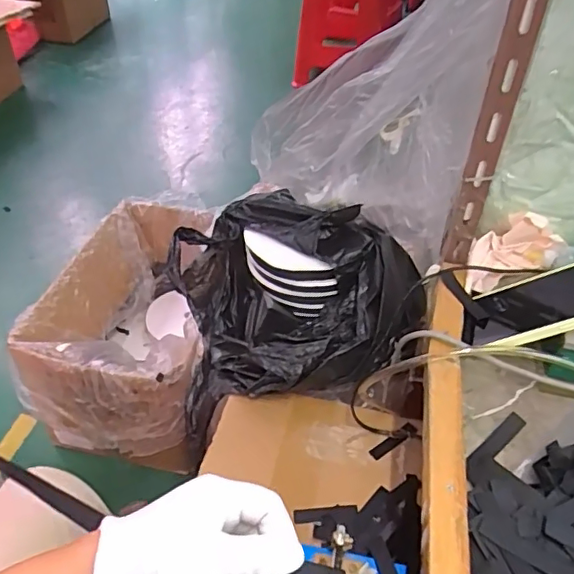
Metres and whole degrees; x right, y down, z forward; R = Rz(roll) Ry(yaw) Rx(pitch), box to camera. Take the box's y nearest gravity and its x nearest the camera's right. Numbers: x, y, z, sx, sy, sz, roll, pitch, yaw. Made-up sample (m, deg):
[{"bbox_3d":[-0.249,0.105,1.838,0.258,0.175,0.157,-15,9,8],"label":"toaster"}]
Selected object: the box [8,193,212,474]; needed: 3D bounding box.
[{"bbox_3d":[-0.294,0.067,1.203,0.342,0.271,0.519,11,44,10],"label":"box"}]

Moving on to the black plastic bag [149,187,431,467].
[{"bbox_3d":[0.004,0.005,0.831,0.340,0.164,0.339,-8,44,-10],"label":"black plastic bag"}]

